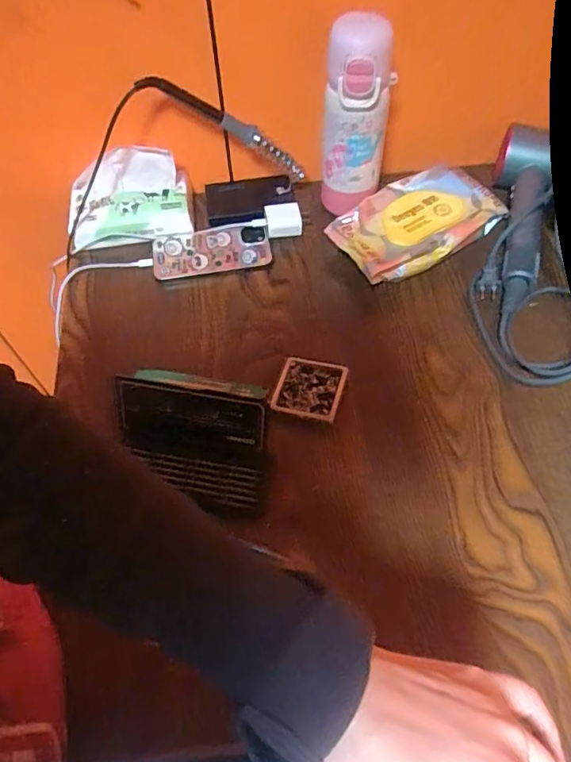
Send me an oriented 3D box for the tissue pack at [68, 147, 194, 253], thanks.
[{"bbox_3d":[-0.191,-0.209,0.634,0.146,0.108,0.064,-10,61,-4],"label":"tissue pack"}]

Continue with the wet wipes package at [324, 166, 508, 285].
[{"bbox_3d":[0.149,-0.179,0.622,0.178,0.055,0.113,-32,65,-14],"label":"wet wipes package"}]

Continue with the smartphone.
[{"bbox_3d":[-0.089,-0.153,0.636,0.141,0.010,0.057,-7,81,-1],"label":"smartphone"}]

